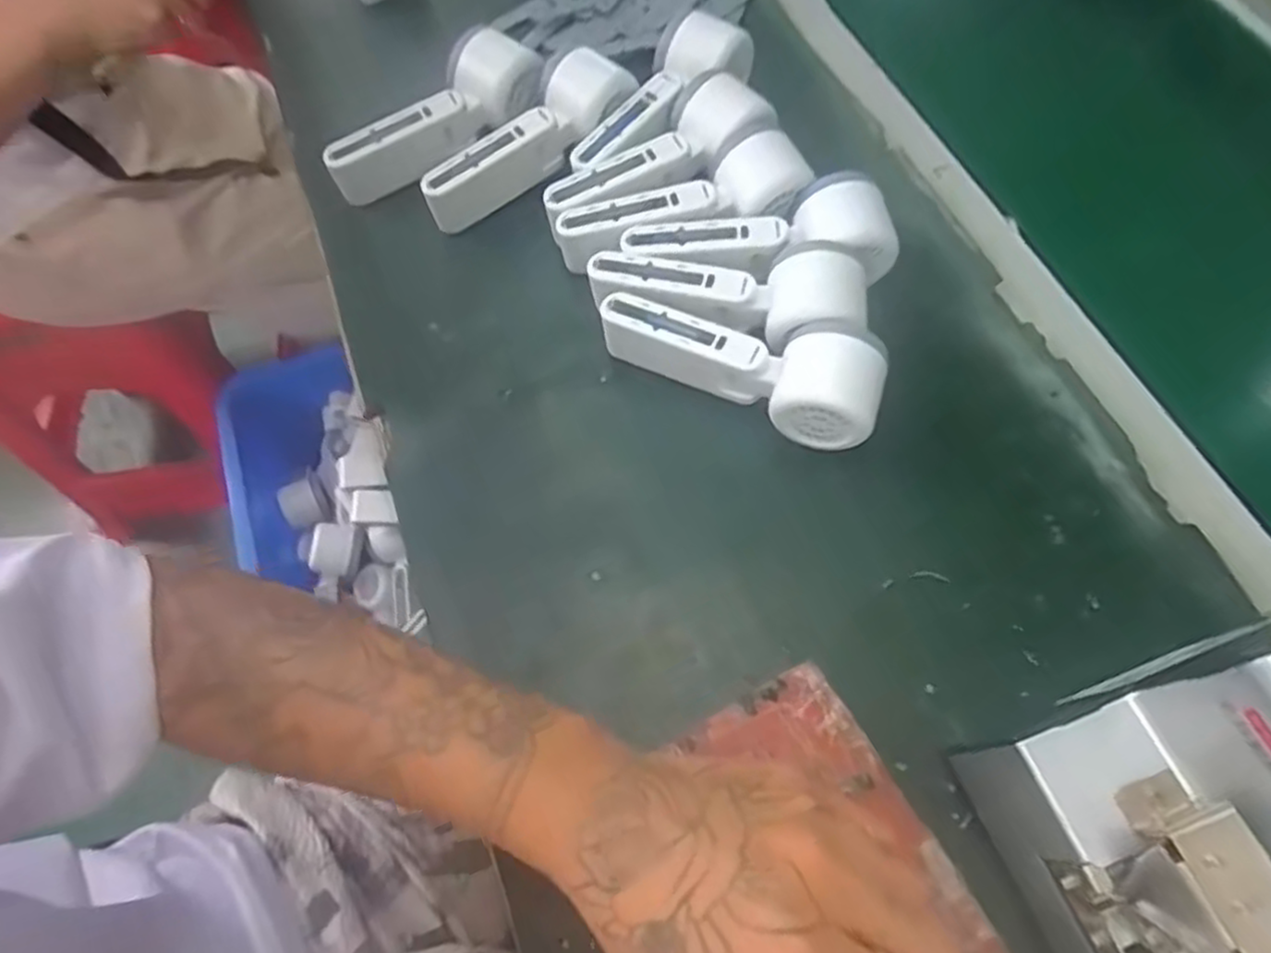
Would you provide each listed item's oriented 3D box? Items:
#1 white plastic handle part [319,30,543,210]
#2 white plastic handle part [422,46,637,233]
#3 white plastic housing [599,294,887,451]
[{"bbox_3d":[-0.140,-0.248,0.499,0.153,0.057,0.048,-28,68,-12],"label":"white plastic handle part"},{"bbox_3d":[-0.071,-0.226,0.488,0.164,0.049,0.053,-39,70,-2],"label":"white plastic handle part"},{"bbox_3d":[0.057,-0.064,0.420,0.163,0.056,0.055,15,66,7],"label":"white plastic housing"}]

